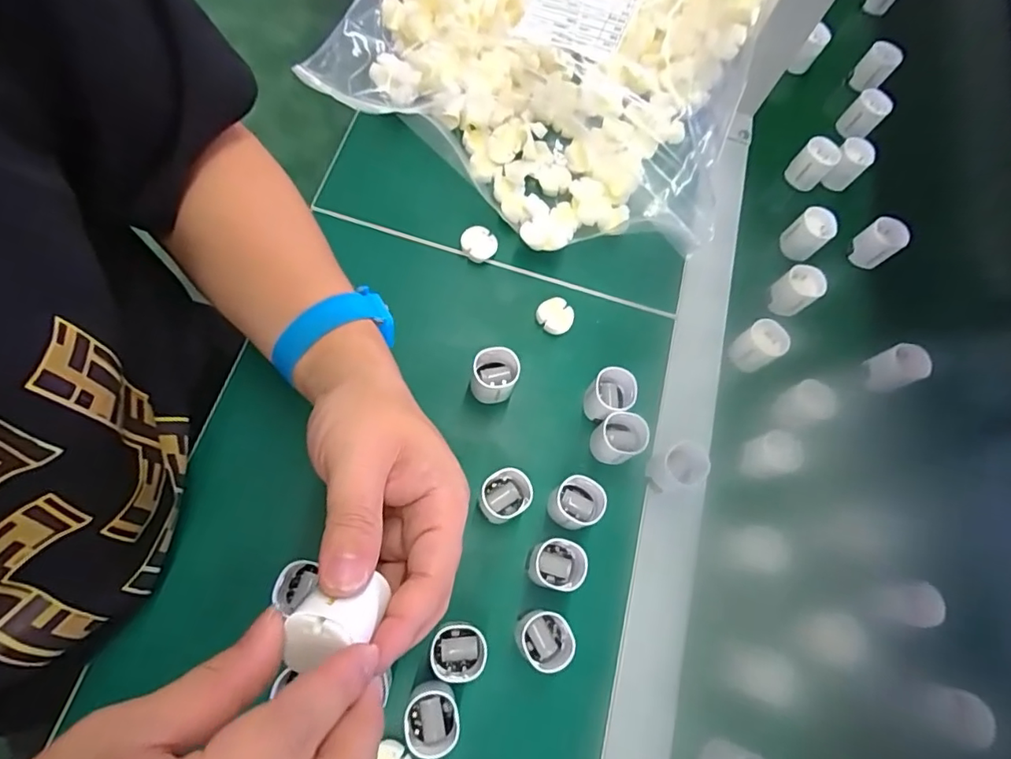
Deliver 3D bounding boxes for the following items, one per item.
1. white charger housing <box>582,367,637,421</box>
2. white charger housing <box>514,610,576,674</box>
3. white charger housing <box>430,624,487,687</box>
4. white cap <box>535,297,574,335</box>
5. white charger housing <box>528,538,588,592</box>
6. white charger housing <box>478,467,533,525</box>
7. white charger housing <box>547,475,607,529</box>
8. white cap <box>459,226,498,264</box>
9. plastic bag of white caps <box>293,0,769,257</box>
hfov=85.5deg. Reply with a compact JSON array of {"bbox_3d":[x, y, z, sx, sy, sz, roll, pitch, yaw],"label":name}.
[{"bbox_3d":[0.072,0.012,0.380,0.030,0.034,0.032,1,68,-2],"label":"white charger housing"},{"bbox_3d":[0.023,0.155,0.324,0.029,0.029,0.035,-40,75,-16],"label":"white charger housing"},{"bbox_3d":[-0.027,0.158,0.317,0.032,0.033,0.030,11,68,2],"label":"white charger housing"},{"bbox_3d":[0.037,-0.047,0.408,0.025,0.010,0.026,1,68,-2],"label":"white cap"},{"bbox_3d":[0.033,0.114,0.339,0.034,0.030,0.029,15,68,4],"label":"white charger housing"},{"bbox_3d":[0.000,0.075,0.352,0.034,0.033,0.028,-15,69,-8],"label":"white charger housing"},{"bbox_3d":[0.046,0.080,0.353,0.032,0.037,0.027,17,68,4],"label":"white charger housing"},{"bbox_3d":[-0.020,-0.104,0.421,0.028,0.011,0.026,1,68,-2],"label":"white cap"},{"bbox_3d":[0.071,-0.302,0.446,0.285,0.122,0.377,28,70,9],"label":"plastic bag of white caps"}]

